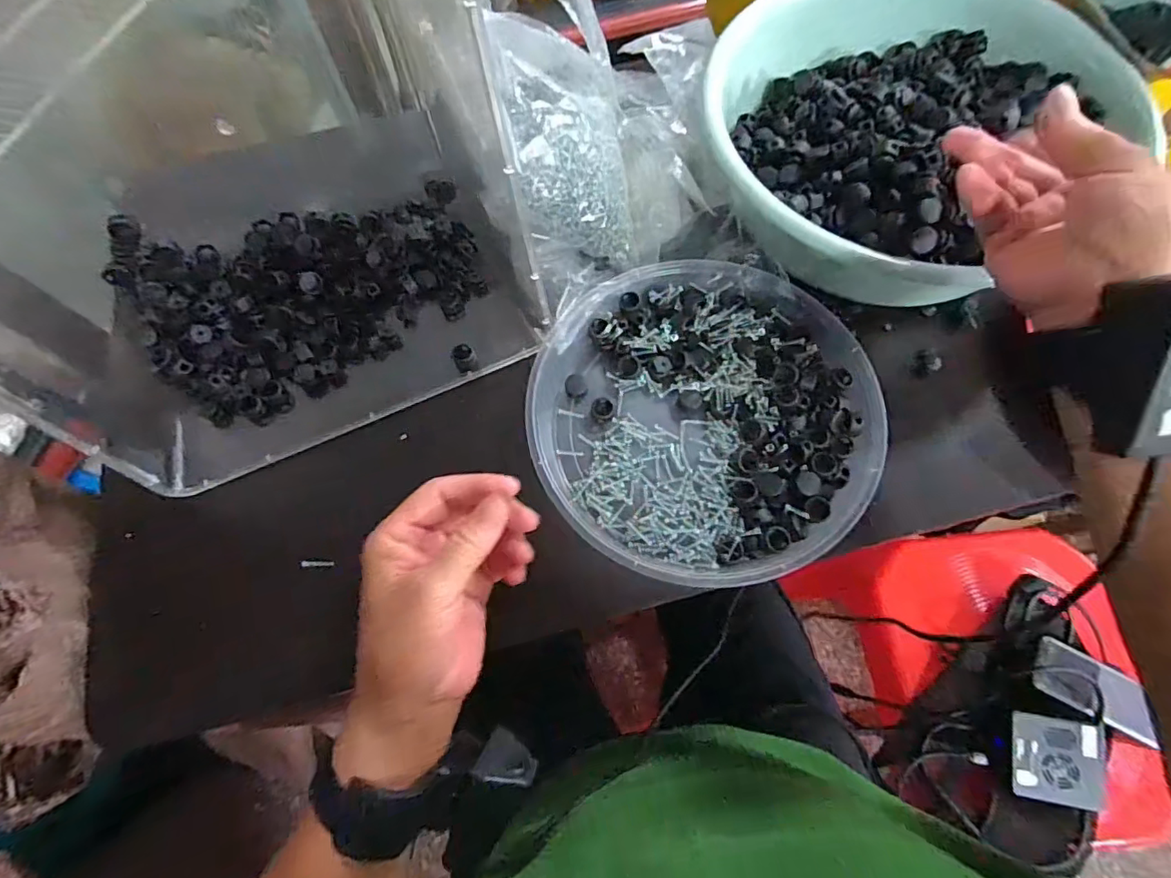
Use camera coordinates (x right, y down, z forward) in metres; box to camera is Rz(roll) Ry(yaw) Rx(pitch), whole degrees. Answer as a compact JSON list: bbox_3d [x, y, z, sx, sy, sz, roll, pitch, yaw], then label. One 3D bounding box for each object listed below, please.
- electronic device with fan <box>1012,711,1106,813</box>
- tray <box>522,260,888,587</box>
[{"bbox_3d":[0.435,0.295,0.506,0.076,0.016,0.071,9,70,5],"label":"electronic device with fan"},{"bbox_3d":[0.081,-0.022,0.390,0.232,0.037,0.228,-1,69,2],"label":"tray"}]

